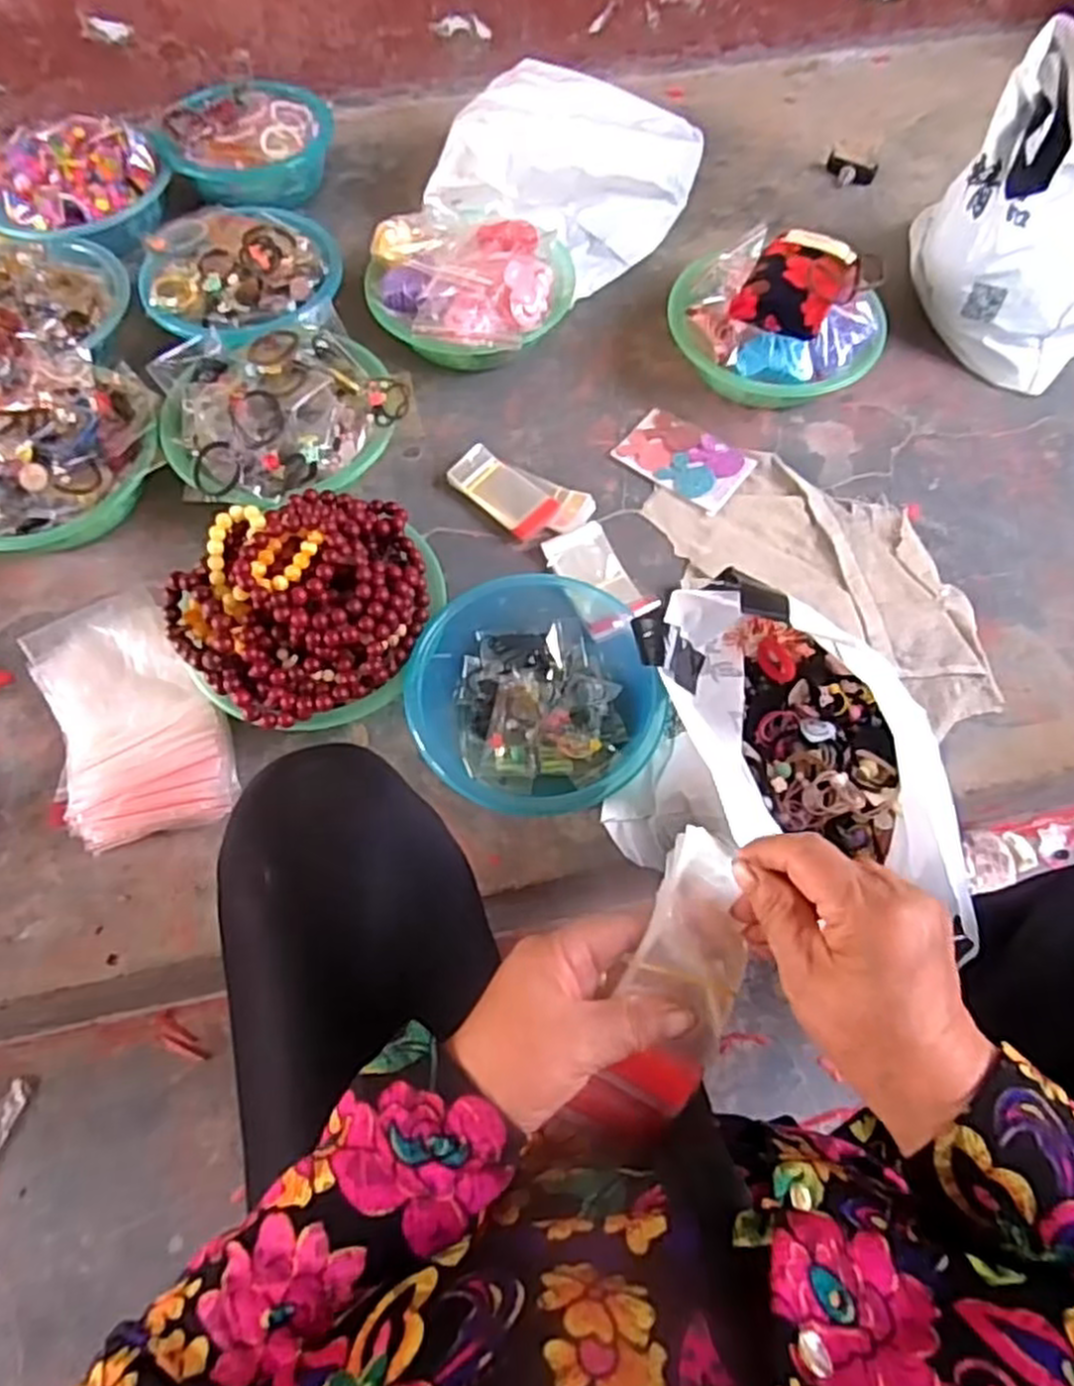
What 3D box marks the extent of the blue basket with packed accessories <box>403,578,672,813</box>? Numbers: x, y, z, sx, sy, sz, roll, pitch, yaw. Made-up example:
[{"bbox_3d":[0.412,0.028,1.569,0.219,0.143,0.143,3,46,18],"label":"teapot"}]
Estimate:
[{"bbox_3d":[-0.006,-0.008,0.726,0.220,0.083,0.233,0,65,-1],"label":"blue basket with packed accessories"}]

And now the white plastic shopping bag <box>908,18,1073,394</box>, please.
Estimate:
[{"bbox_3d":[0.615,-0.577,0.918,0.303,0.255,0.265,-35,70,-16],"label":"white plastic shopping bag"}]

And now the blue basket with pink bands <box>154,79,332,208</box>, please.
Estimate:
[{"bbox_3d":[-0.390,-0.728,1.064,0.213,0.080,0.214,0,65,-1],"label":"blue basket with pink bands"}]

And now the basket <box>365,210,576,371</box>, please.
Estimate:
[{"bbox_3d":[-0.073,-0.474,0.933,0.210,0.106,0.219,0,64,0],"label":"basket"}]

